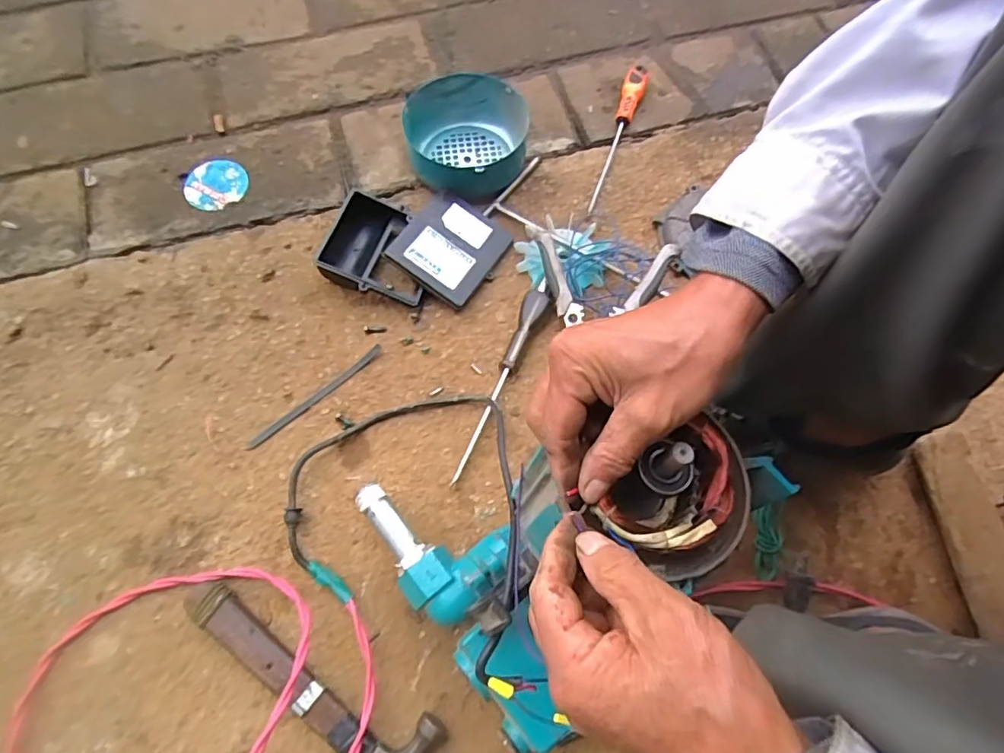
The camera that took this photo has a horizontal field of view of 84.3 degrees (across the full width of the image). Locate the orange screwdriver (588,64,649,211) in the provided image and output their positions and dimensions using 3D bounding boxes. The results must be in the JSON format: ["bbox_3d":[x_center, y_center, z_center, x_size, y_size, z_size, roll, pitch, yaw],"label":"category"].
[{"bbox_3d":[0.144,-0.302,0.694,0.027,0.031,0.219,18,69,7],"label":"orange screwdriver"}]

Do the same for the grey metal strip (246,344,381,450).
[{"bbox_3d":[-0.191,0.020,0.570,0.162,0.006,0.011,-39,73,-15],"label":"grey metal strip"}]

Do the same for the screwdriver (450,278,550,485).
[{"bbox_3d":[-0.003,-0.001,0.579,0.026,0.024,0.233,23,69,9],"label":"screwdriver"}]

